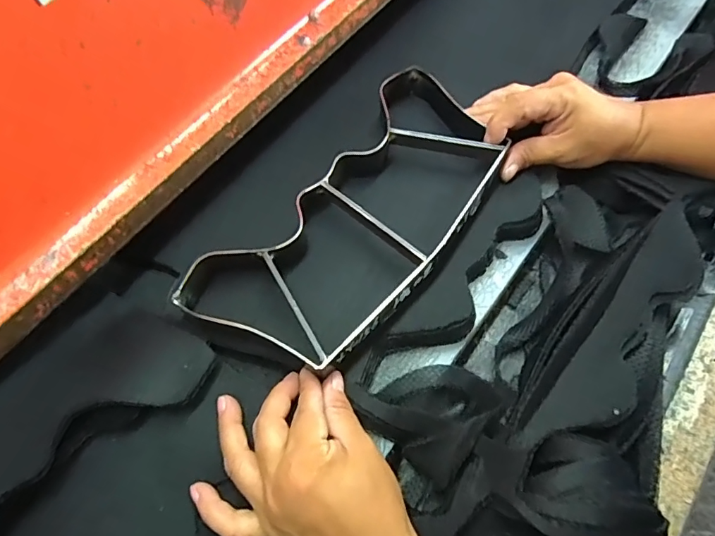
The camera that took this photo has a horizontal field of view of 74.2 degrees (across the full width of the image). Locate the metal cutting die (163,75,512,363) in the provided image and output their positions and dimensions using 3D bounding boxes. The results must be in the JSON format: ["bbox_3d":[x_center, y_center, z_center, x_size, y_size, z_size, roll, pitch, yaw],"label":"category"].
[{"bbox_3d":[0.005,-0.046,0.380,0.143,0.039,0.289,34,67,20],"label":"metal cutting die"}]

